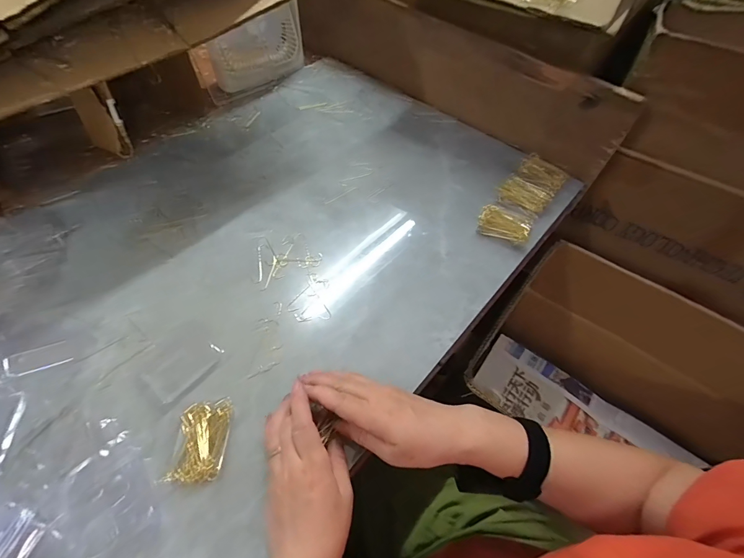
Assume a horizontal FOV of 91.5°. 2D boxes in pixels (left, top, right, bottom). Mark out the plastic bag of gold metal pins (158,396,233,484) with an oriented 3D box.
[{"bbox_3d":[-0.168,0.157,0.355,0.050,0.014,0.071,1,55,-2],"label":"plastic bag of gold metal pins"}]

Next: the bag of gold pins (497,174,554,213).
[{"bbox_3d":[0.234,-0.132,0.556,0.073,0.012,0.054,34,60,19],"label":"bag of gold pins"}]

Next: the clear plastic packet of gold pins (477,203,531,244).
[{"bbox_3d":[0.191,-0.079,0.526,0.071,0.022,0.051,29,59,17],"label":"clear plastic packet of gold pins"}]

